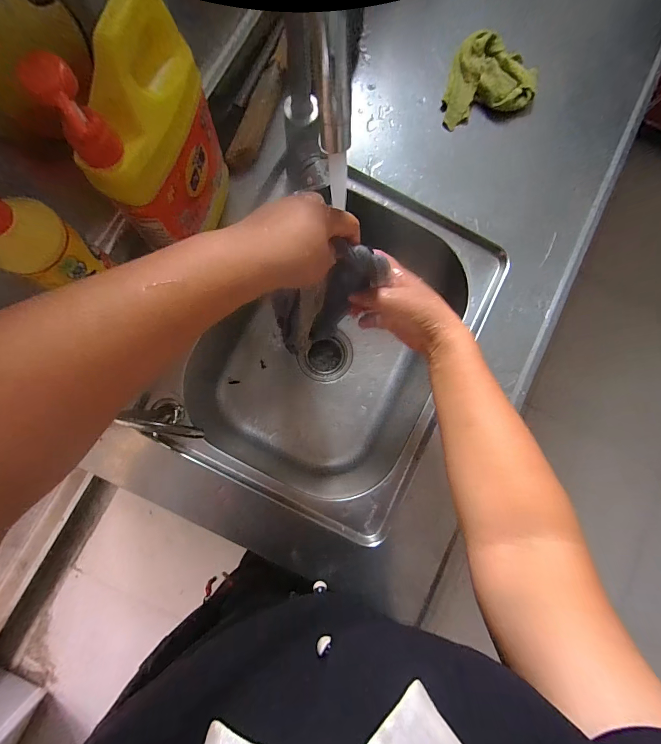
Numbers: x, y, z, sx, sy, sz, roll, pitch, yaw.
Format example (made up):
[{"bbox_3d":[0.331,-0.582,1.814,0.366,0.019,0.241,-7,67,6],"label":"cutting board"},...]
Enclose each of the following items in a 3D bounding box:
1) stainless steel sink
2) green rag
[{"bbox_3d":[-0.004,-0.044,0.592,0.379,0.215,0.477,28,83,-1],"label":"stainless steel sink"},{"bbox_3d":[0.235,-0.465,0.532,0.152,0.029,0.126,-20,86,-6],"label":"green rag"}]

